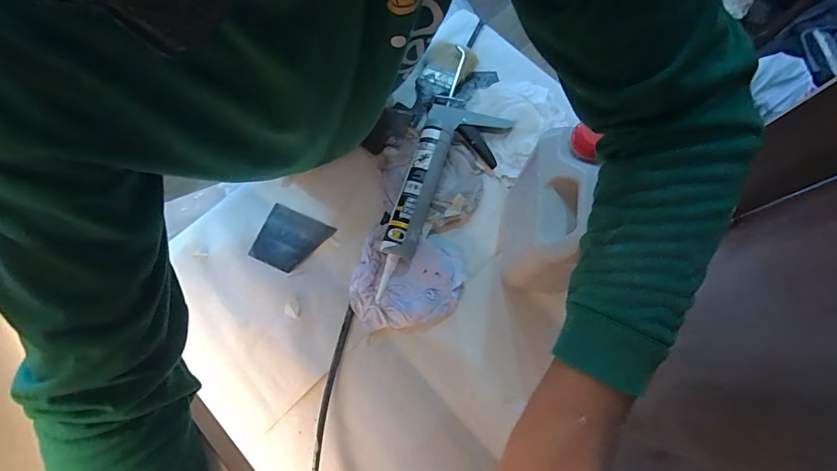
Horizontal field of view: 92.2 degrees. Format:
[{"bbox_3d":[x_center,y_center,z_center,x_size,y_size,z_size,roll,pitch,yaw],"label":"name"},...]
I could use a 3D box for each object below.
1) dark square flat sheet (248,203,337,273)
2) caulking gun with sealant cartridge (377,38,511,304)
[{"bbox_3d":[-0.213,0.010,0.674,0.107,0.007,0.096,23,78,7],"label":"dark square flat sheet"},{"bbox_3d":[0.031,-0.097,0.664,0.153,0.054,0.436,22,77,7],"label":"caulking gun with sealant cartridge"}]

